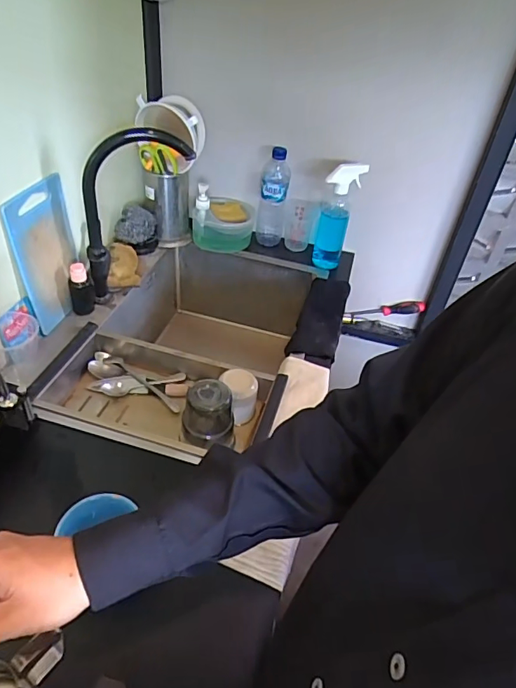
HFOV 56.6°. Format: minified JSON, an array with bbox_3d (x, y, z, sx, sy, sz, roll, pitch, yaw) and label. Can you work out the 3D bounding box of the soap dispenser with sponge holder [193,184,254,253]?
[{"bbox_3d":[-0.080,-0.304,1.153,0.140,0.157,0.115,6,40,1],"label":"soap dispenser with sponge holder"}]

